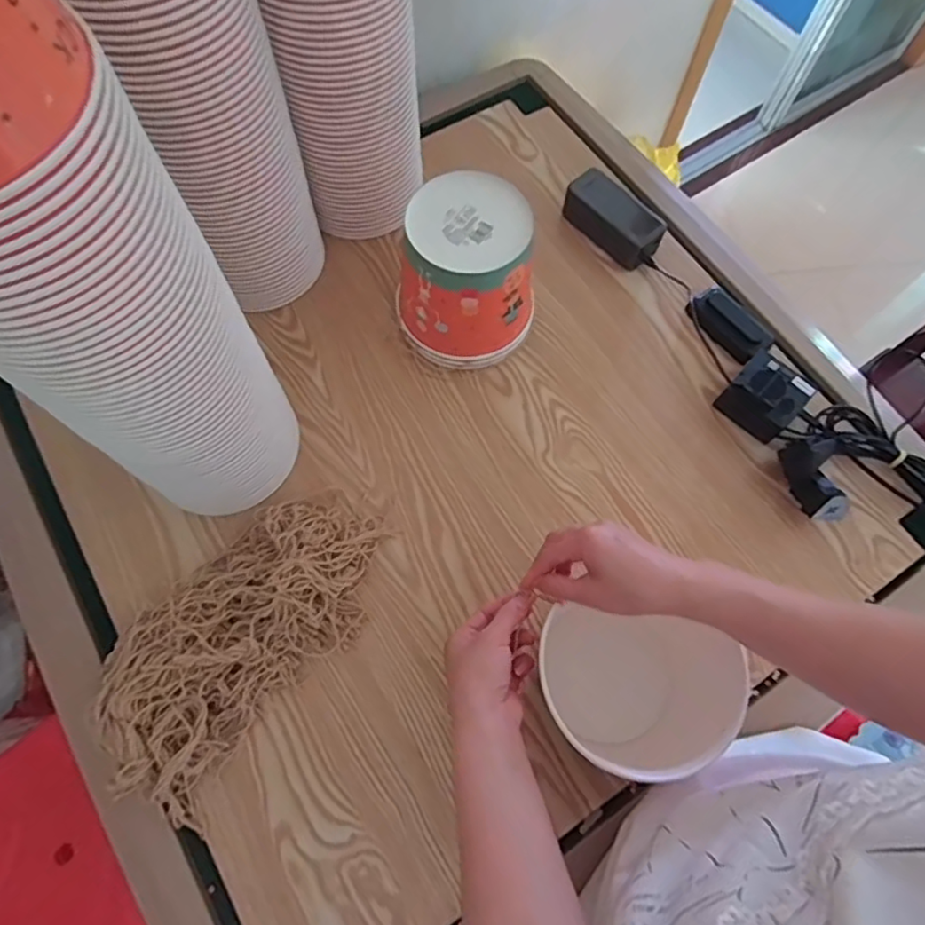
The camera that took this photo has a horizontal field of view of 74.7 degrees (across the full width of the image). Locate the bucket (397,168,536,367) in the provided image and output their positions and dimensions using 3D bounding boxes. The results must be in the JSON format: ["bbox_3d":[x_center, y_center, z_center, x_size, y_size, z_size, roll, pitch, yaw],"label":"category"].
[{"bbox_3d":[0.009,-0.202,0.671,0.140,0.161,0.134,1,69,-1],"label":"bucket"}]

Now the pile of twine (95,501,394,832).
[{"bbox_3d":[-0.206,0.155,0.579,0.150,0.071,0.308,40,73,12],"label":"pile of twine"}]

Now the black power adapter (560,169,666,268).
[{"bbox_3d":[0.194,-0.311,0.777,0.058,0.057,0.133,-42,76,-15],"label":"black power adapter"}]

